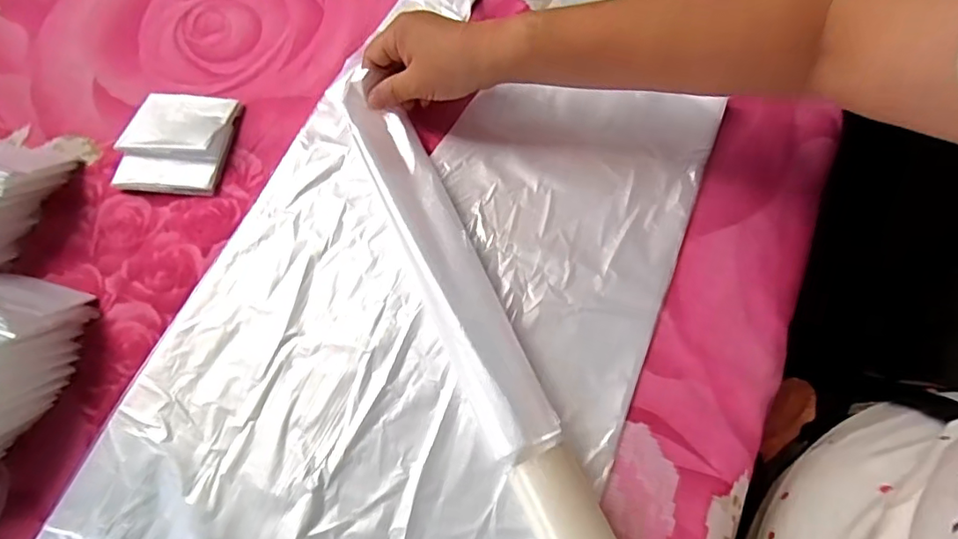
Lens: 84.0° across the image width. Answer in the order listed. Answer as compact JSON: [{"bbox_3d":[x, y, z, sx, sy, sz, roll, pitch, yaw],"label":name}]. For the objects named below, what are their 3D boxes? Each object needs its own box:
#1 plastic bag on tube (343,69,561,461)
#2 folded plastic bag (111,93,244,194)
[{"bbox_3d":[-0.029,-0.013,0.364,0.053,0.041,0.285,-24,66,-9],"label":"plastic bag on tube"},{"bbox_3d":[-0.241,-0.102,0.422,0.082,0.013,0.088,4,66,6],"label":"folded plastic bag"}]

